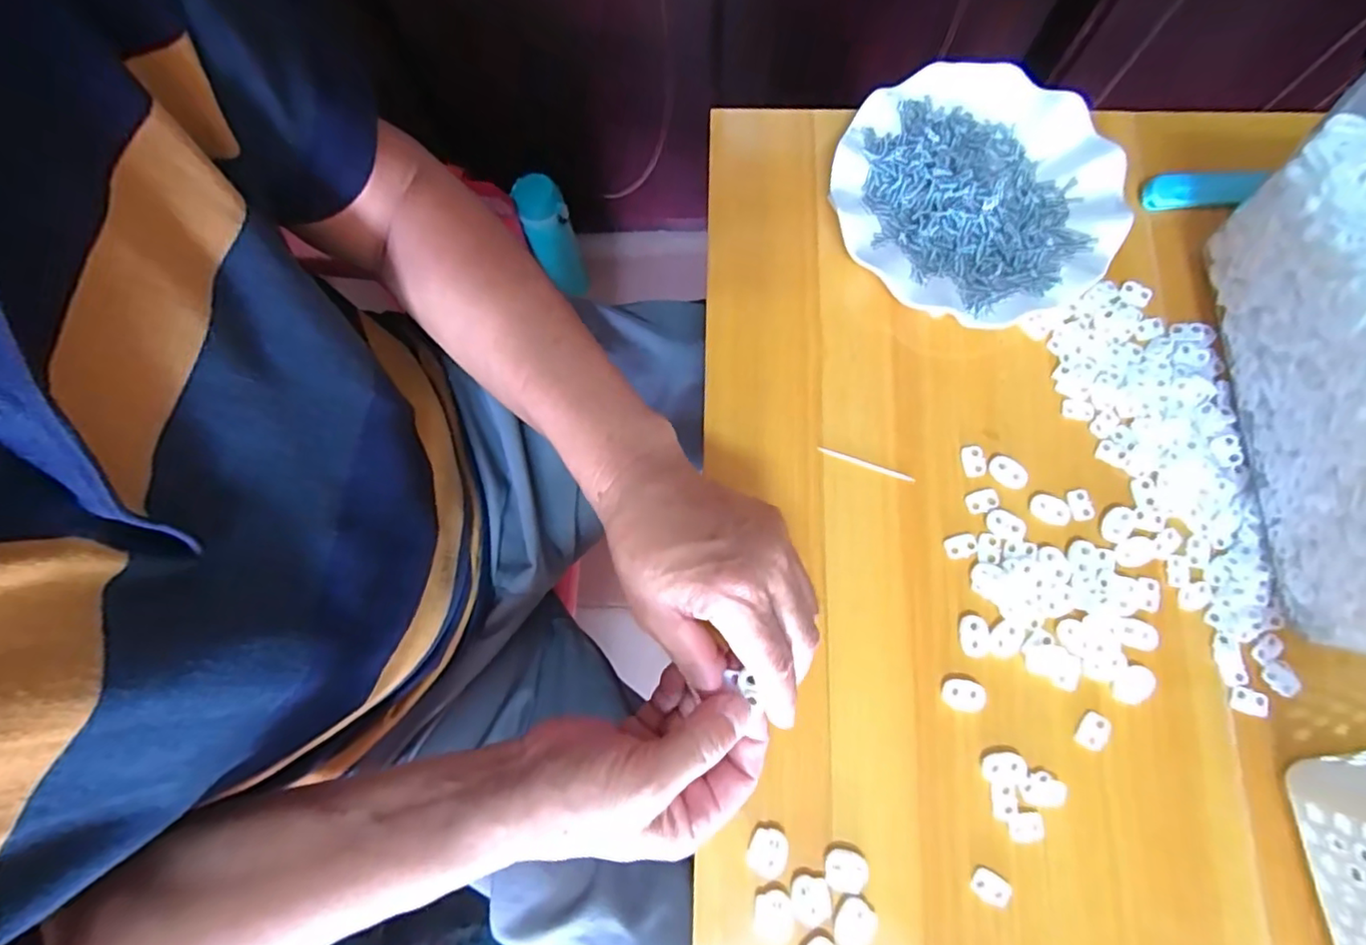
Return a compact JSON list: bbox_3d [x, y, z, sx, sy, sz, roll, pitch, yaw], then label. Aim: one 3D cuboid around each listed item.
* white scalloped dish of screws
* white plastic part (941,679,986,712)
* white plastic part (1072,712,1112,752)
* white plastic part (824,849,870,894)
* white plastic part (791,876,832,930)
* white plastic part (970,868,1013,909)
[{"bbox_3d":[0.191,-0.182,0.399,0.177,0.027,0.180,0,77,1],"label":"white scalloped dish of screws"},{"bbox_3d":[0.159,0.126,0.339,0.022,0.006,0.016,12,78,4],"label":"white plastic part"},{"bbox_3d":[0.230,0.145,0.334,0.015,0.005,0.020,31,80,7],"label":"white plastic part"},{"bbox_3d":[0.088,0.213,0.320,0.022,0.004,0.020,8,78,3],"label":"white plastic part"},{"bbox_3d":[0.068,0.228,0.316,0.020,0.004,0.023,-10,77,-1],"label":"white plastic part"},{"bbox_3d":[0.164,0.221,0.318,0.021,0.004,0.015,26,79,7],"label":"white plastic part"}]

